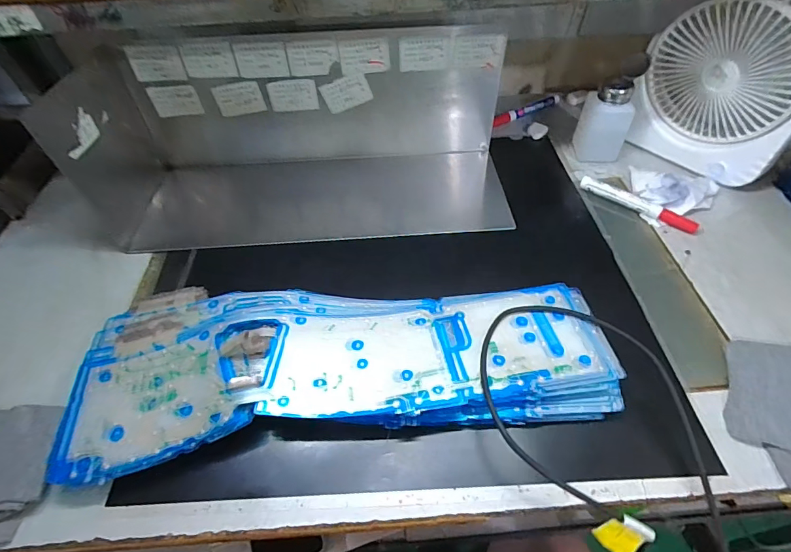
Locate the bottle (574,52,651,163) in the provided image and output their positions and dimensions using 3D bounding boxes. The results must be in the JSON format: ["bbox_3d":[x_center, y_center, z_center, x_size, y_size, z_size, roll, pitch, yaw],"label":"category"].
[{"bbox_3d":[0.280,-0.216,0.553,0.059,0.118,0.057,10,51,11],"label":"bottle"}]

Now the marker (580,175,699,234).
[{"bbox_3d":[0.294,-0.086,0.511,0.138,0.017,0.020,30,57,25],"label":"marker"}]

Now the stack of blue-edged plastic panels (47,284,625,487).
[{"bbox_3d":[-0.048,0.071,0.384,0.462,0.033,0.163,-6,50,-3],"label":"stack of blue-edged plastic panels"}]

